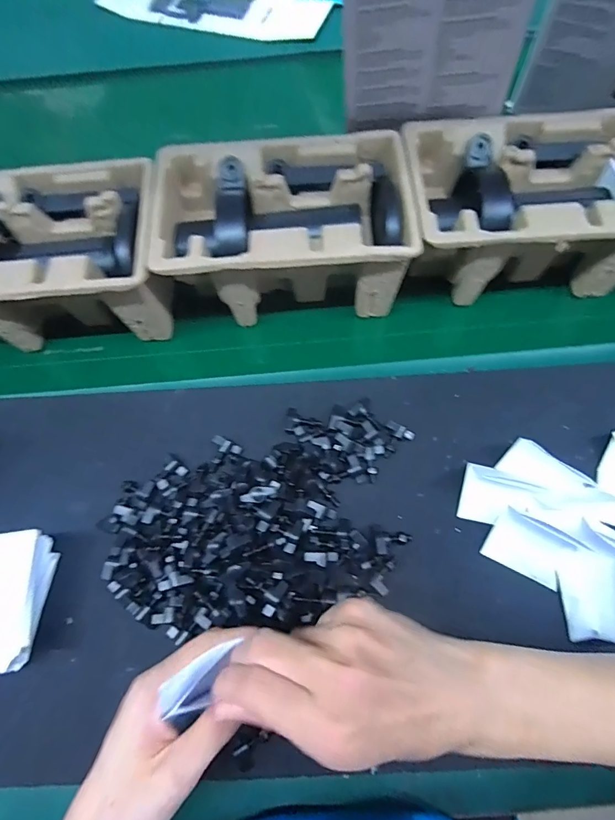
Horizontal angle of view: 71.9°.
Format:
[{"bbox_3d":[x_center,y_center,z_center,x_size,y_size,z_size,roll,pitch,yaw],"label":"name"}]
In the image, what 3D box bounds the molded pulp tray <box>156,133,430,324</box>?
[{"bbox_3d":[-0.022,-0.165,0.417,0.226,0.111,0.143,-4,64,-1],"label":"molded pulp tray"}]

